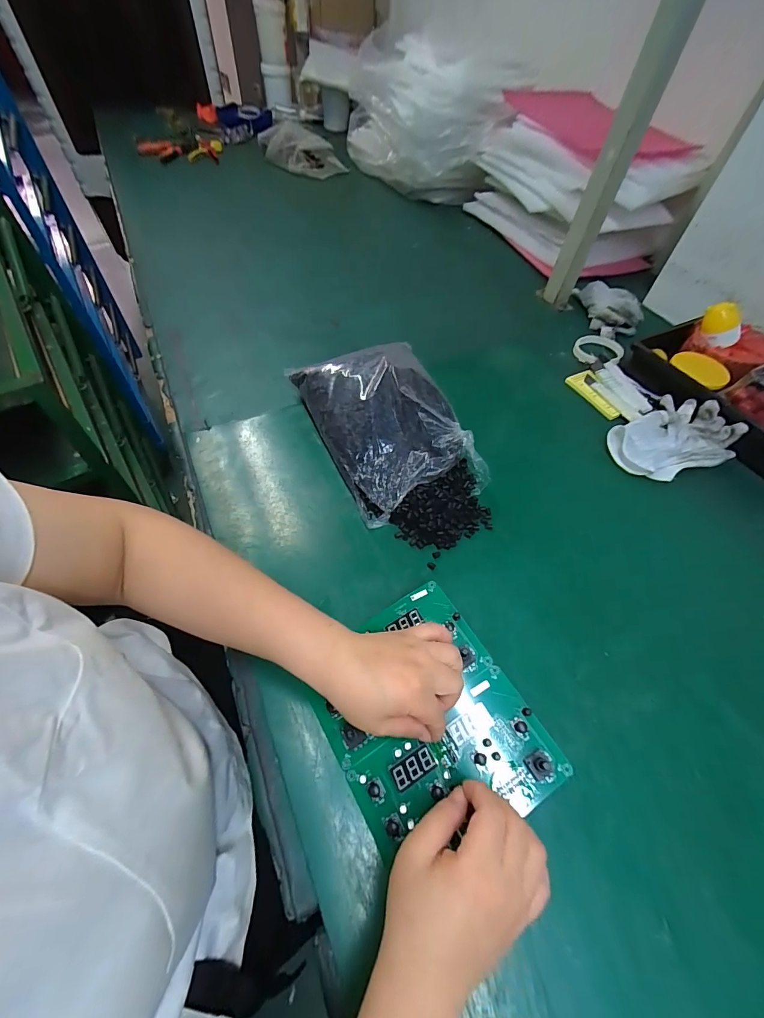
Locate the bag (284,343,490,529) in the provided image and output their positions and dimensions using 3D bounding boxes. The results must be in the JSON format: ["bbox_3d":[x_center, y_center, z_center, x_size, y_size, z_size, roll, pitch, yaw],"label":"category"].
[{"bbox_3d":[0.004,-0.128,0.542,0.181,0.076,0.284,-19,59,-16],"label":"bag"}]

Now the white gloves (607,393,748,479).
[{"bbox_3d":[0.428,-0.112,0.578,0.183,0.043,0.129,-19,59,-16],"label":"white gloves"}]

